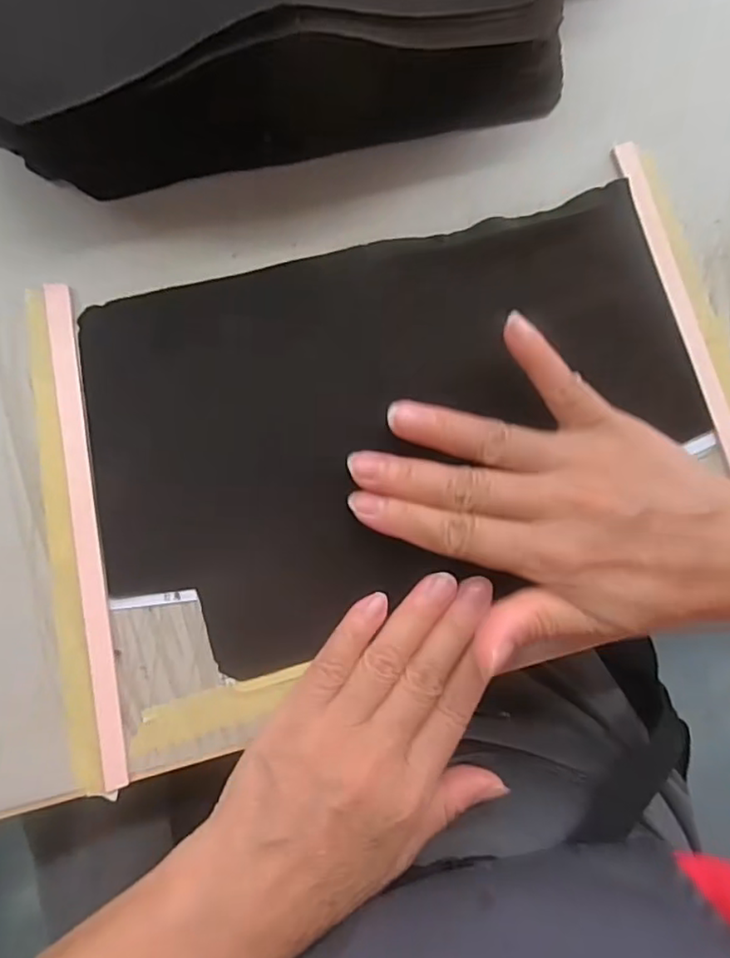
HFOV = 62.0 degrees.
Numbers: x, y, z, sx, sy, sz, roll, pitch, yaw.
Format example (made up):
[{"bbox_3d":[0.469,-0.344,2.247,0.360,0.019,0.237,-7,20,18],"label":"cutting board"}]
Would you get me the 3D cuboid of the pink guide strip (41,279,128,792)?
[{"bbox_3d":[-0.119,0.028,0.260,0.012,0.004,0.214,-5,95,-8],"label":"pink guide strip"}]

